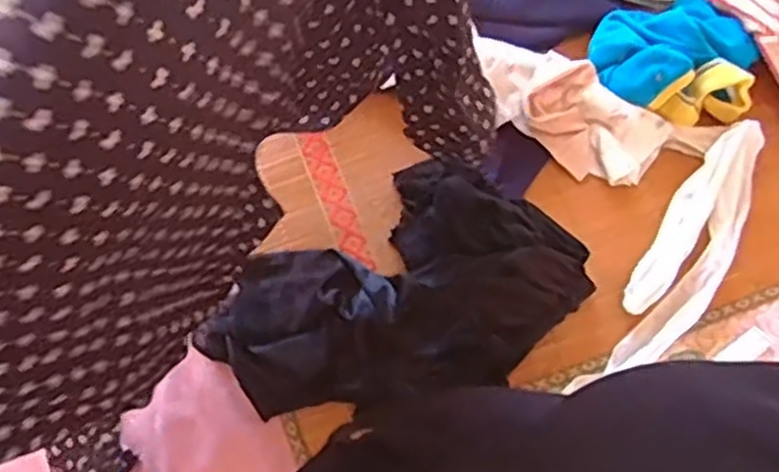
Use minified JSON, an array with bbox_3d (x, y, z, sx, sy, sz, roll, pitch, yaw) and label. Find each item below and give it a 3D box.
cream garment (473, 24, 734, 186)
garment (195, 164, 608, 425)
[{"bbox_3d":[0.205,-0.130,0.829,0.274,0.053,0.113,25,73,9],"label":"cream garment"},{"bbox_3d":[0.008,0.068,0.776,0.364,0.064,0.248,-30,73,-9],"label":"garment"}]

